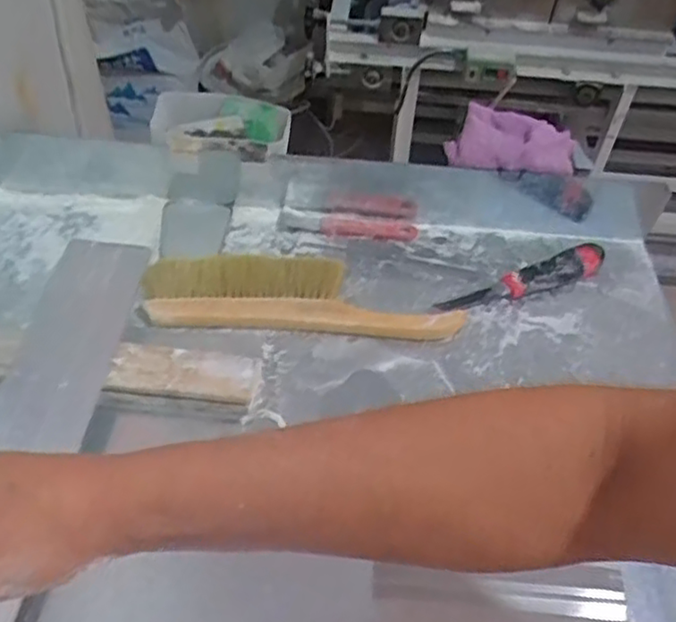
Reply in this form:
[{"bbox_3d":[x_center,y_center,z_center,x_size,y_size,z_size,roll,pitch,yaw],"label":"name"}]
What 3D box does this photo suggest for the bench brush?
[{"bbox_3d":[-0.036,-0.023,0.760,0.346,0.035,0.113,1,51,-3],"label":"bench brush"}]

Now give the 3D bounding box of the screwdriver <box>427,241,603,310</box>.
[{"bbox_3d":[0.212,-0.037,0.789,0.206,0.026,0.041,-19,54,-19],"label":"screwdriver"}]

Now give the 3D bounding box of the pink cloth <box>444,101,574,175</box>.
[{"bbox_3d":[0.202,-0.195,0.798,0.150,0.037,0.083,-3,51,-7],"label":"pink cloth"}]

